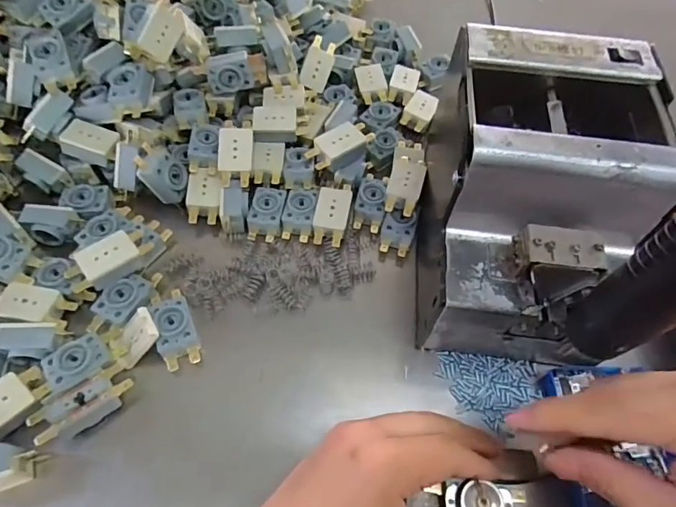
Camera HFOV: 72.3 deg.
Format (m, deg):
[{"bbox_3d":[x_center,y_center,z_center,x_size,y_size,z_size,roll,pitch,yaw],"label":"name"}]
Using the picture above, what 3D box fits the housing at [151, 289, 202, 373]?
[{"bbox_3d":[-0.113,0.051,0.324,0.025,0.018,0.056,-14,61,-11],"label":"housing"}]

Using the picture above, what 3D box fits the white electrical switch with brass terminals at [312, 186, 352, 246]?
[{"bbox_3d":[-0.005,-0.033,0.381,0.027,0.016,0.055,9,60,3],"label":"white electrical switch with brass terminals"}]

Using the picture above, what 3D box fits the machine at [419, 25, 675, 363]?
[{"bbox_3d":[0.126,-0.035,0.315,0.124,0.146,0.177,9,60,3],"label":"machine"}]

